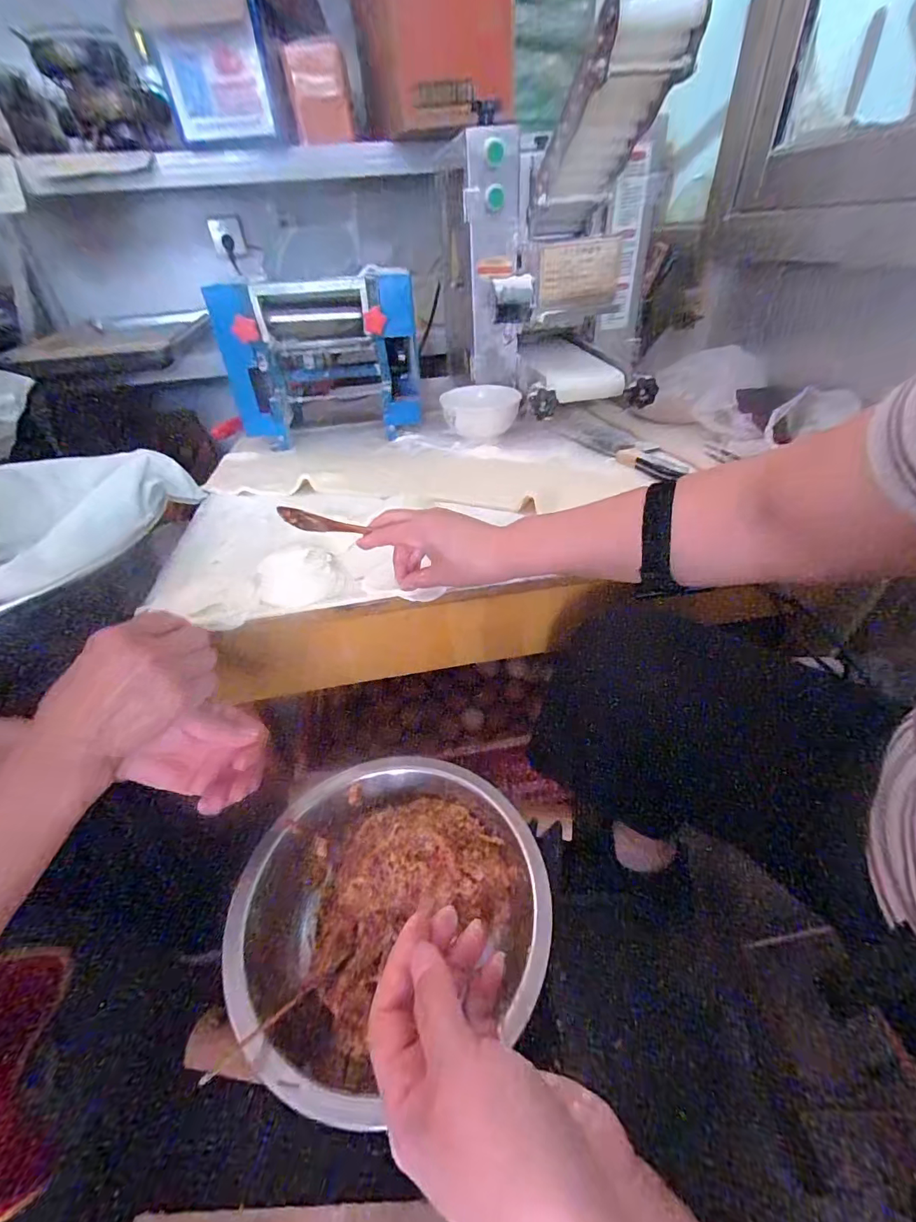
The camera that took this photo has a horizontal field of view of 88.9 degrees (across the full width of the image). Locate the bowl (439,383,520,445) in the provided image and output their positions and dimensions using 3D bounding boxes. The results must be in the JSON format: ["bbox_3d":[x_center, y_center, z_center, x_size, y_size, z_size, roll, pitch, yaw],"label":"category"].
[{"bbox_3d":[0.041,-0.357,0.847,0.133,0.072,0.133,-3,40,2],"label":"bowl"}]

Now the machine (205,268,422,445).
[{"bbox_3d":[-0.230,-0.450,0.842,0.304,0.245,0.207,-6,40,-1],"label":"machine"}]

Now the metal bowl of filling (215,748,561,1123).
[{"bbox_3d":[-0.061,0.263,0.435,0.267,0.070,0.254,-3,40,2],"label":"metal bowl of filling"}]

